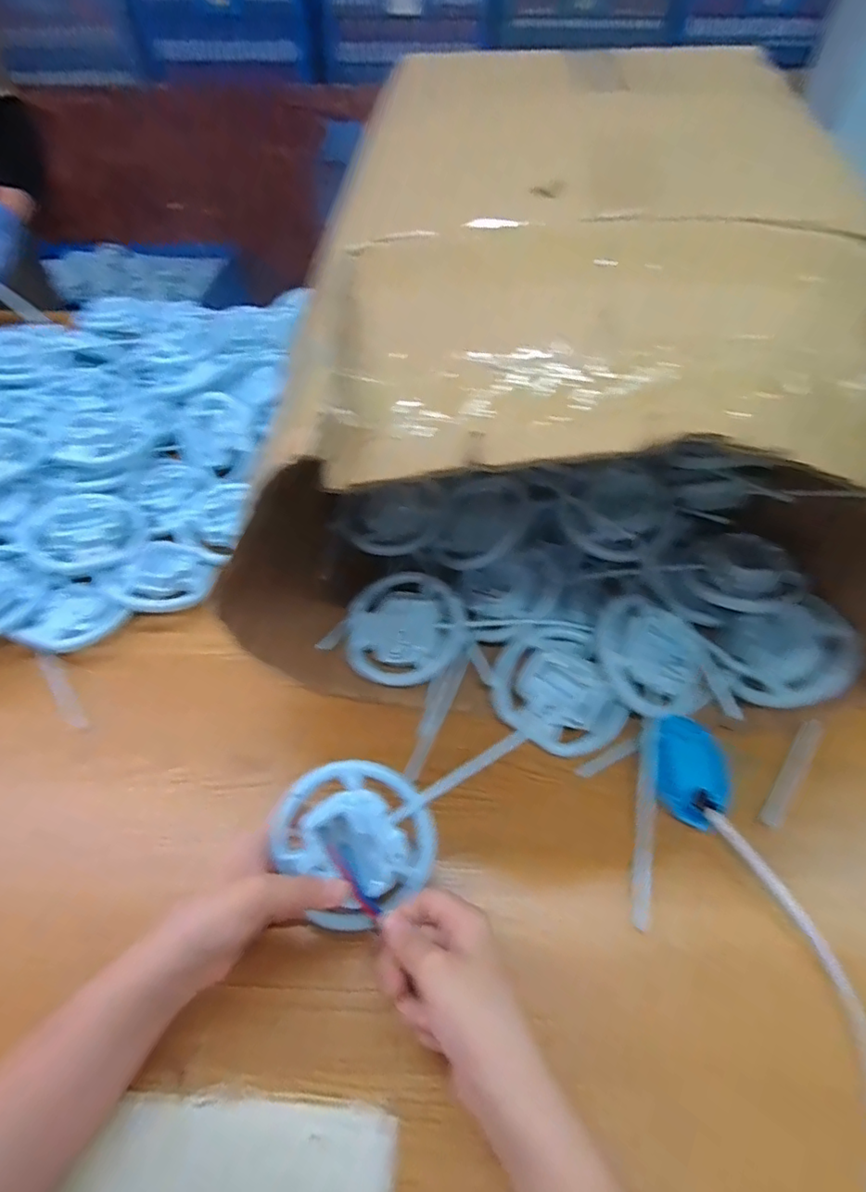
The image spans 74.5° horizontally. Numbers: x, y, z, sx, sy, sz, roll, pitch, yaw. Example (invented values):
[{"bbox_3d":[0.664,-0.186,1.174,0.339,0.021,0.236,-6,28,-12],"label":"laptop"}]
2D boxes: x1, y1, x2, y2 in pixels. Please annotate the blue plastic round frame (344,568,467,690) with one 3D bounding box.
[{"bbox_3d":[-0.024,0.026,0.491,0.100,0.011,0.100,-3,71,8],"label":"blue plastic round frame"}]

